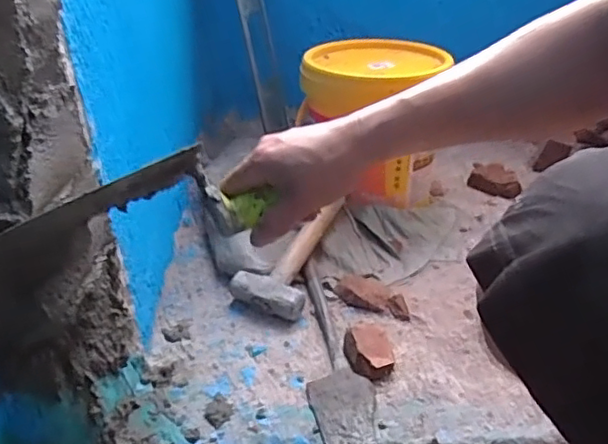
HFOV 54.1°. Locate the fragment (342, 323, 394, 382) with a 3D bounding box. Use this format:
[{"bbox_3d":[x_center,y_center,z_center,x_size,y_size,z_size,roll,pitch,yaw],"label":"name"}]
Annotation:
[{"bbox_3d":[0.080,0.156,0.725,0.053,0.024,0.068,-4,32,-9],"label":"fragment"}]

